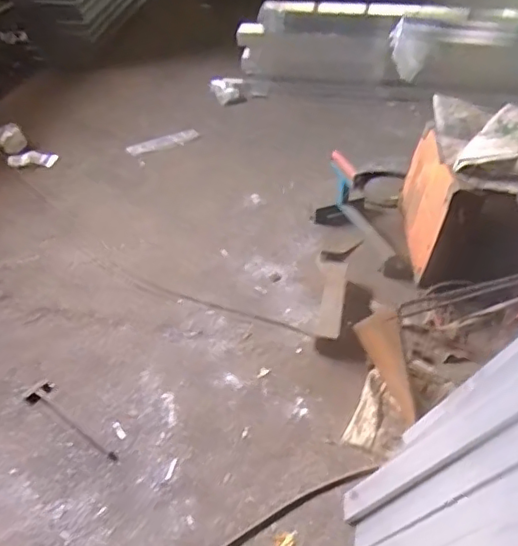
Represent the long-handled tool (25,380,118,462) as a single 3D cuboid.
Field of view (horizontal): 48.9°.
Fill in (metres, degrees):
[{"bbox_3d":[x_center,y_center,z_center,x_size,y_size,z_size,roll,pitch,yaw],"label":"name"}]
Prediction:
[{"bbox_3d":[-0.536,0.433,1.677,0.369,0.022,0.085,25,49,25],"label":"long-handled tool"}]

